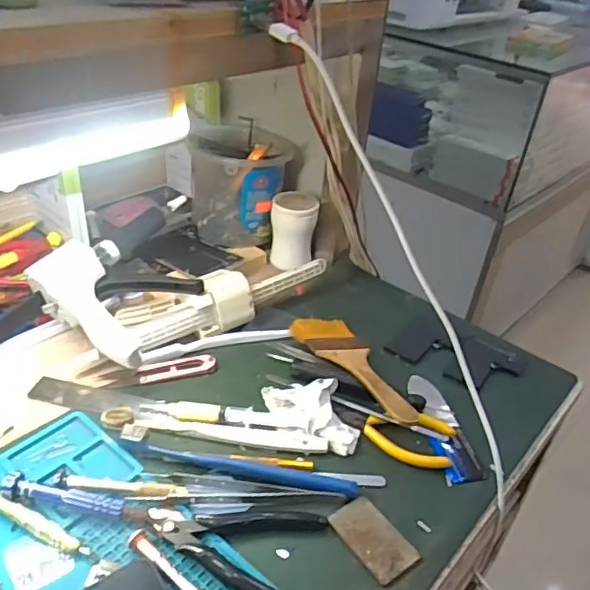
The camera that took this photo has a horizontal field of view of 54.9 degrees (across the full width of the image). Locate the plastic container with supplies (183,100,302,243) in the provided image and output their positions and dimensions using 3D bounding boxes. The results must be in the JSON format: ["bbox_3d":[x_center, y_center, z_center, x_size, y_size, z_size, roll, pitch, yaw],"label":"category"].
[{"bbox_3d":[-0.063,-0.136,0.696,0.116,0.114,0.103,4,35,-3],"label":"plastic container with supplies"}]

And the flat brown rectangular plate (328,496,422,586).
[{"bbox_3d":[0.055,0.172,0.401,0.036,0.004,0.060,-19,42,-31],"label":"flat brown rectangular plate"}]

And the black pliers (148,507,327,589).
[{"bbox_3d":[-0.041,0.163,0.386,0.116,0.008,0.073,13,35,10],"label":"black pliers"}]

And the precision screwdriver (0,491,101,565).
[{"bbox_3d":[-0.181,0.151,0.384,0.115,0.014,0.012,19,37,18],"label":"precision screwdriver"}]

